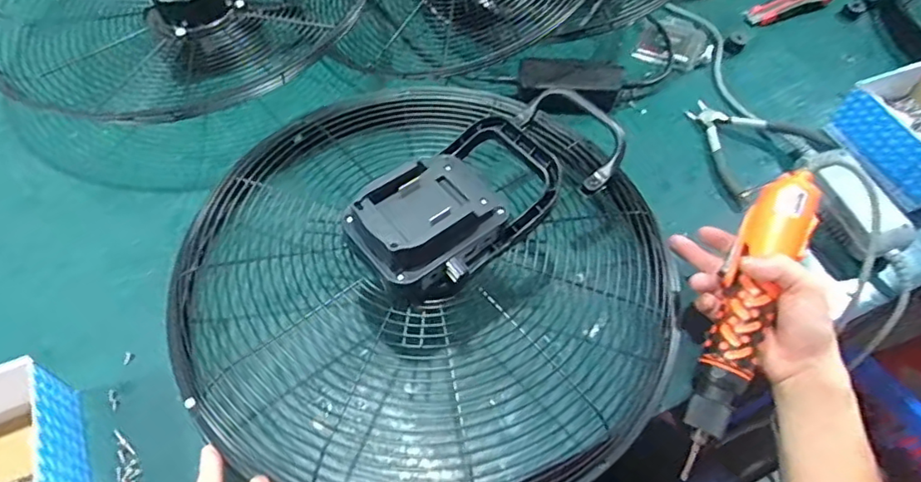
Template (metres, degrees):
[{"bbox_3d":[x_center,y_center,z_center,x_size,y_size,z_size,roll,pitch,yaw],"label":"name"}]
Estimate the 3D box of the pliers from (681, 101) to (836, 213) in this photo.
[{"bbox_3d":[0.305,-0.116,0.604,0.129,0.027,0.132,-28,62,-20],"label":"pliers"}]

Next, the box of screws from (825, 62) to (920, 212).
[{"bbox_3d":[0.481,-0.119,0.580,0.112,0.079,0.138,-20,62,-13],"label":"box of screws"}]

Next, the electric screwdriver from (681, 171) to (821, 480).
[{"bbox_3d":[0.236,0.054,0.465,0.043,0.055,0.245,24,78,12],"label":"electric screwdriver"}]

